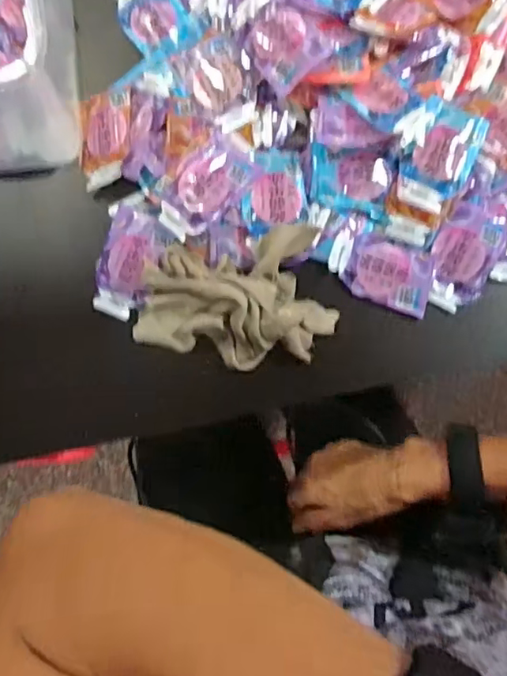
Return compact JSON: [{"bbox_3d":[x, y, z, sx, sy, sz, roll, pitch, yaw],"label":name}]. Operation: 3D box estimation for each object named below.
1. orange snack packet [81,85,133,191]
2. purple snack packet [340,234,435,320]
[{"bbox_3d":[-0.113,-0.152,0.417,0.042,0.015,0.075,-1,83,2],"label":"orange snack packet"},{"bbox_3d":[0.101,-0.048,0.402,0.063,0.009,0.048,21,84,4],"label":"purple snack packet"}]

